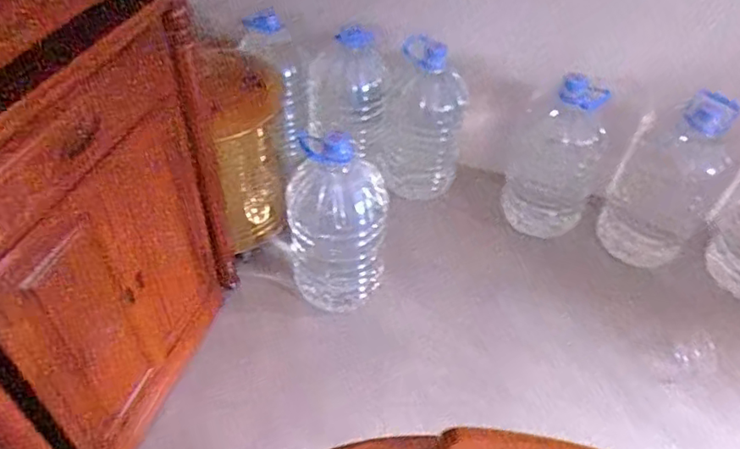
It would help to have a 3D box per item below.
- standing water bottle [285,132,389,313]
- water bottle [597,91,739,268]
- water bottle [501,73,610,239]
[{"bbox_3d":[-0.078,0.000,1.376,0.224,0.435,0.192,2,47,-1],"label":"standing water bottle"},{"bbox_3d":[0.789,-0.112,1.537,0.226,0.436,0.182,27,51,21],"label":"water bottle"},{"bbox_3d":[0.521,-0.197,1.604,0.234,0.473,0.229,15,48,11],"label":"water bottle"}]

